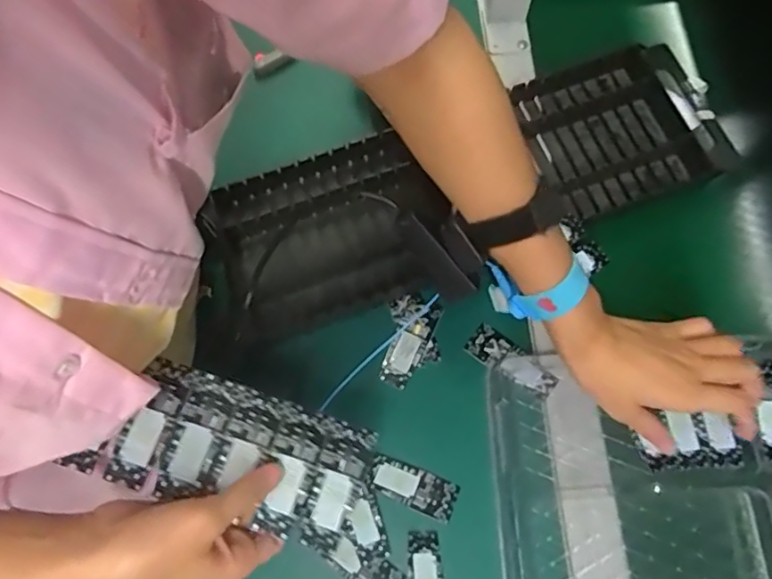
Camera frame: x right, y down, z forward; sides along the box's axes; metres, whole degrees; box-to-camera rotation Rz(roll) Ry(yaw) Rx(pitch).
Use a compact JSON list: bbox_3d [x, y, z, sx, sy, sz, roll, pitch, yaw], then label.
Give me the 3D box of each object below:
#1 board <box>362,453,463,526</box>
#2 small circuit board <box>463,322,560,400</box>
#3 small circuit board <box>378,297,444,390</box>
[{"bbox_3d":[0.020,0.148,0.432,0.067,0.006,0.028,22,75,9],"label":"board"},{"bbox_3d":[0.100,0.058,0.460,0.074,0.005,0.028,35,77,12],"label":"small circuit board"},{"bbox_3d":[0.019,0.043,0.467,0.027,0.004,0.074,25,75,9],"label":"small circuit board"}]

